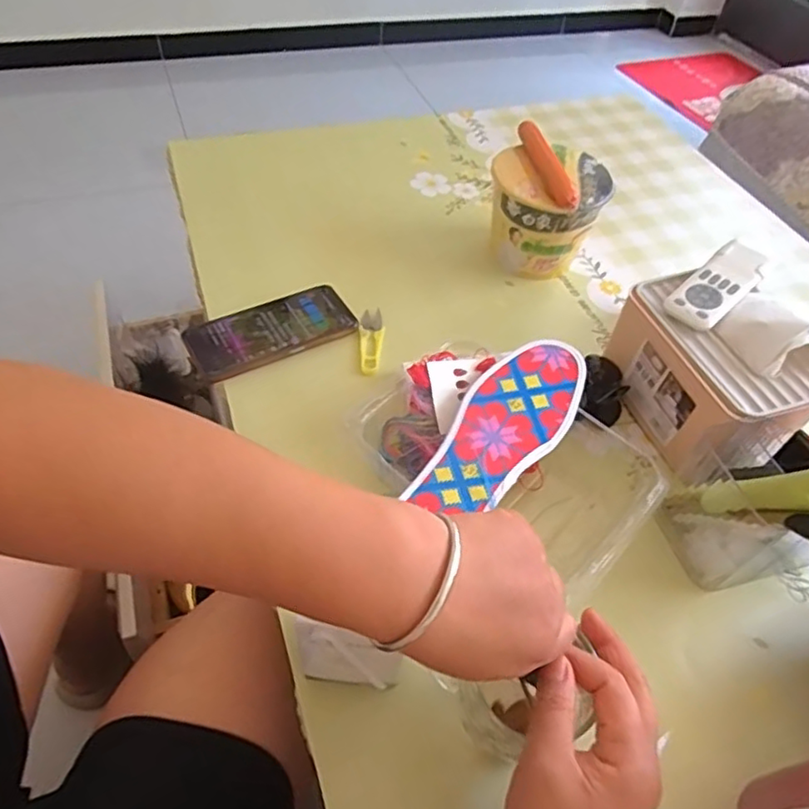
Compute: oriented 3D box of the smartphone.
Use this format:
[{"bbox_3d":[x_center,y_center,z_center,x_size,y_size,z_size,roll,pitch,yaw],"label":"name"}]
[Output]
[{"bbox_3d":[-0.133,-0.077,0.628,0.169,0.013,0.079,-24,57,-23],"label":"smartphone"}]

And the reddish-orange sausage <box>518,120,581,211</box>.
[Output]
[{"bbox_3d":[0.155,-0.265,0.677,0.020,0.024,0.145,-8,52,-12],"label":"reddish-orange sausage"}]

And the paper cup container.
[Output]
[{"bbox_3d":[0.161,-0.226,0.717,0.129,0.113,0.120,25,53,14],"label":"paper cup container"}]

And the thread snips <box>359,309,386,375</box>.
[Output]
[{"bbox_3d":[-0.034,-0.067,0.644,0.027,0.016,0.090,2,50,-4],"label":"thread snips"}]

